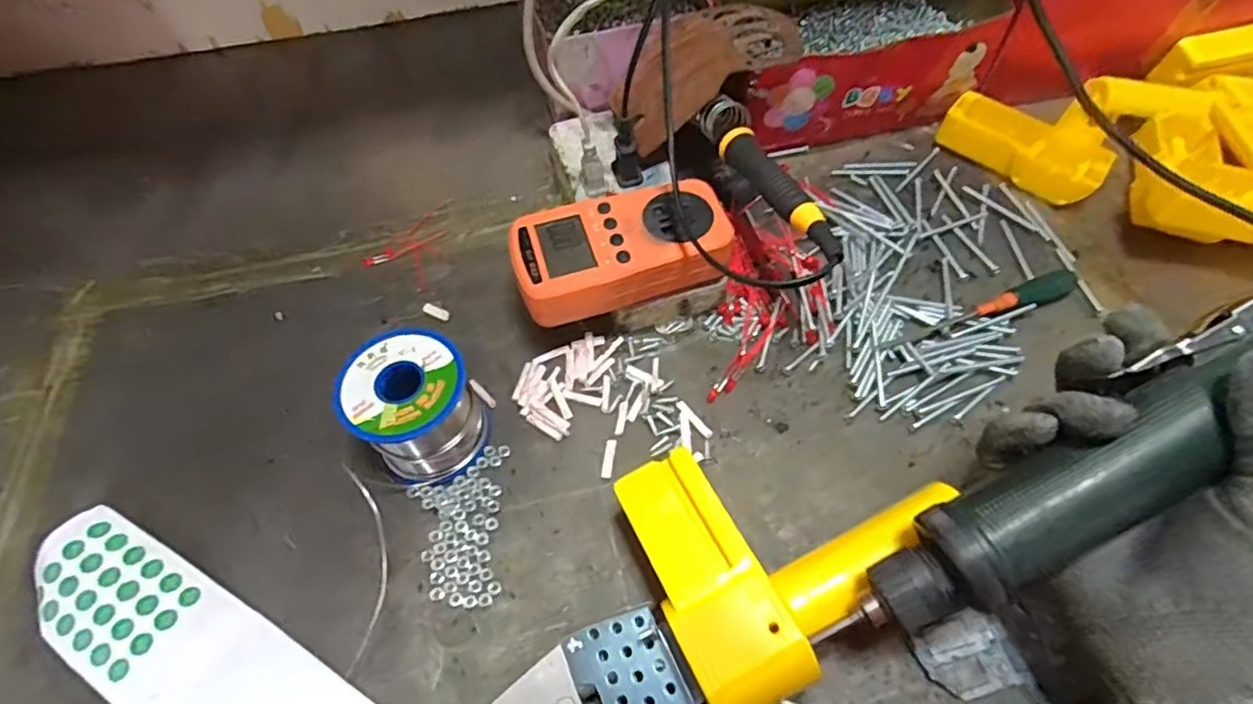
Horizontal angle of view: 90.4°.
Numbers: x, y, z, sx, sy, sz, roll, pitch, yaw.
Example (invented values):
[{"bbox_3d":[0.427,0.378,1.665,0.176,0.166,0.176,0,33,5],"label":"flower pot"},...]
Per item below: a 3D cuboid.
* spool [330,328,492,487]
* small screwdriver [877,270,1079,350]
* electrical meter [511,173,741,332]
[{"bbox_3d":[-0.117,0.032,0.347,0.067,0.063,0.065,-23,59,-12],"label":"spool"},{"bbox_3d":[0.230,-0.026,0.396,0.147,0.013,0.020,-22,59,-12],"label":"small screwdriver"},{"bbox_3d":[-0.003,-0.061,0.374,0.126,0.030,0.071,-19,59,-10],"label":"electrical meter"}]

